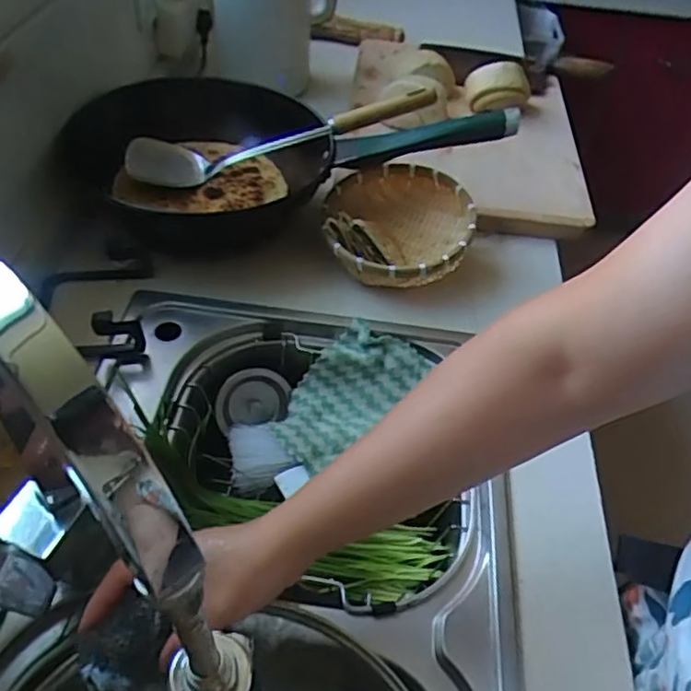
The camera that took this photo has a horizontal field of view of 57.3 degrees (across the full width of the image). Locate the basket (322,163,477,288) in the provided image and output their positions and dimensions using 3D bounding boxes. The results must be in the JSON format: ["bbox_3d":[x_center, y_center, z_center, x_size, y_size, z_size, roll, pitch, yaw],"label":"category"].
[{"bbox_3d":[0.059,-0.133,0.744,0.170,0.075,0.168,7,47,1],"label":"basket"}]

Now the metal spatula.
[{"bbox_3d":[-0.072,-0.255,0.772,0.372,0.056,0.082,-14,49,-2],"label":"metal spatula"}]

